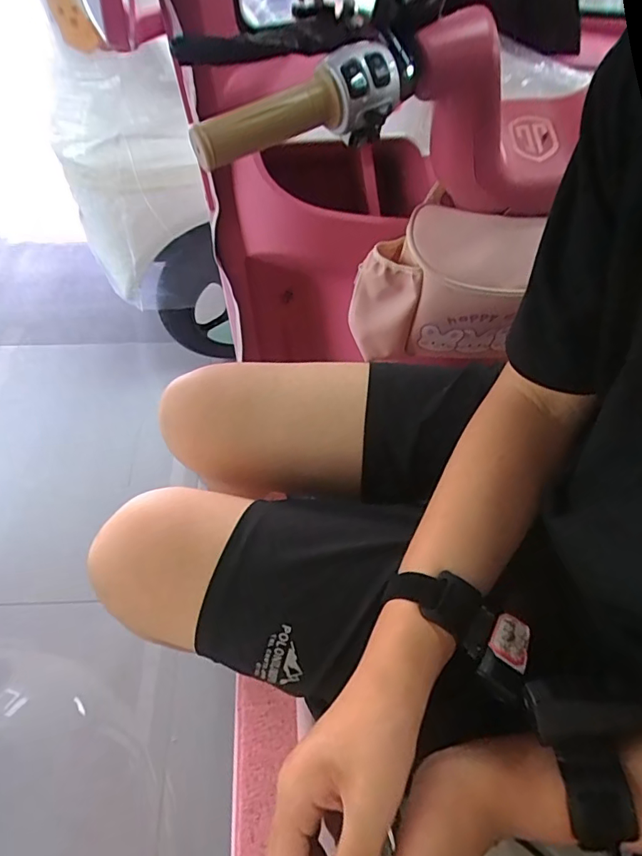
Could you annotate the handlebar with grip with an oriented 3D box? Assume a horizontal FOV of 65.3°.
[{"bbox_3d":[-0.002,-0.272,0.417,0.215,0.058,0.057,-31,62,-20],"label":"handlebar with grip"}]

